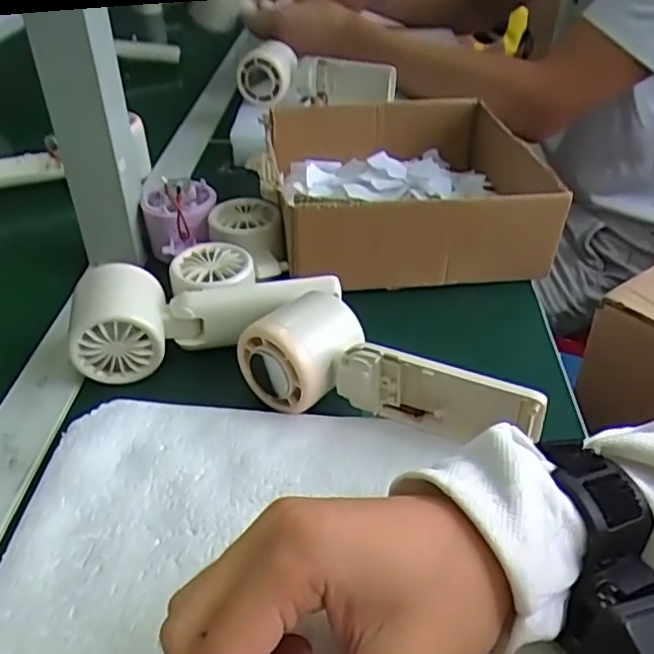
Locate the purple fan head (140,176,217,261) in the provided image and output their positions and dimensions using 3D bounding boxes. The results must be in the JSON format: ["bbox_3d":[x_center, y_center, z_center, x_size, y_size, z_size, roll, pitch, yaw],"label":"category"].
[{"bbox_3d":[-0.110,-0.083,0.486,0.056,0.045,0.061,-9,38,-11],"label":"purple fan head"}]

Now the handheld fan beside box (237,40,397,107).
[{"bbox_3d":[-0.011,-0.267,0.677,0.165,0.059,0.045,3,37,5],"label":"handheld fan beside box"}]

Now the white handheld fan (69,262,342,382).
[{"bbox_3d":[-0.076,-0.017,0.410,0.164,0.049,0.064,-10,38,-12],"label":"white handheld fan"}]

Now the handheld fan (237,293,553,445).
[{"bbox_3d":[0.029,0.029,0.341,0.156,0.056,0.053,25,44,30],"label":"handheld fan"}]

